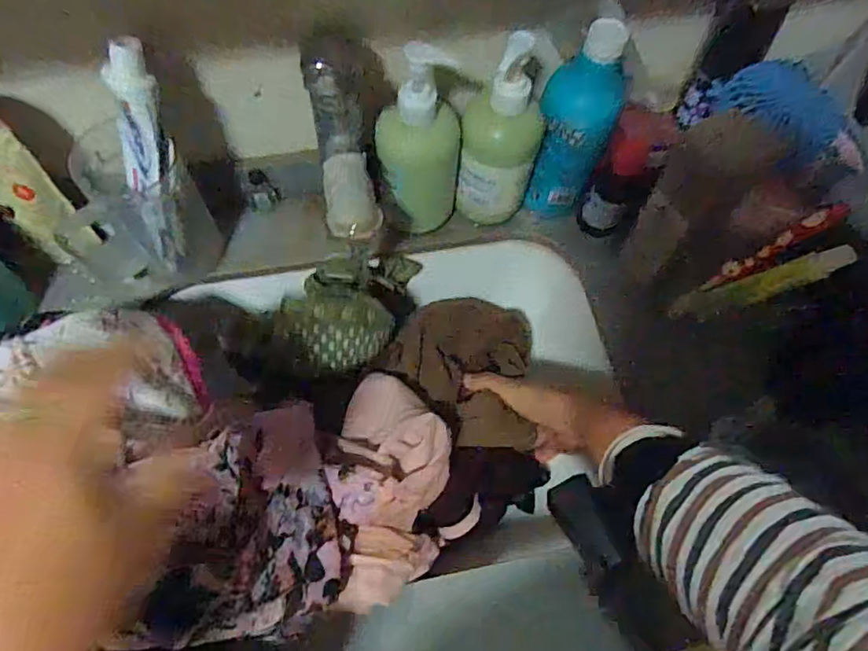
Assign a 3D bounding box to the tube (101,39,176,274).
[{"bbox_3d":[-0.222,-0.118,0.420,0.040,0.186,0.024,21,43,7],"label":"tube"}]

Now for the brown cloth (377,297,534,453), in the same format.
[{"bbox_3d":[0.022,0.034,0.508,0.137,0.036,0.144,5,64,-1],"label":"brown cloth"}]

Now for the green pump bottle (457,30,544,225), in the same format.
[{"bbox_3d":[0.057,-0.159,0.478,0.068,0.172,0.051,12,64,2],"label":"green pump bottle"}]

